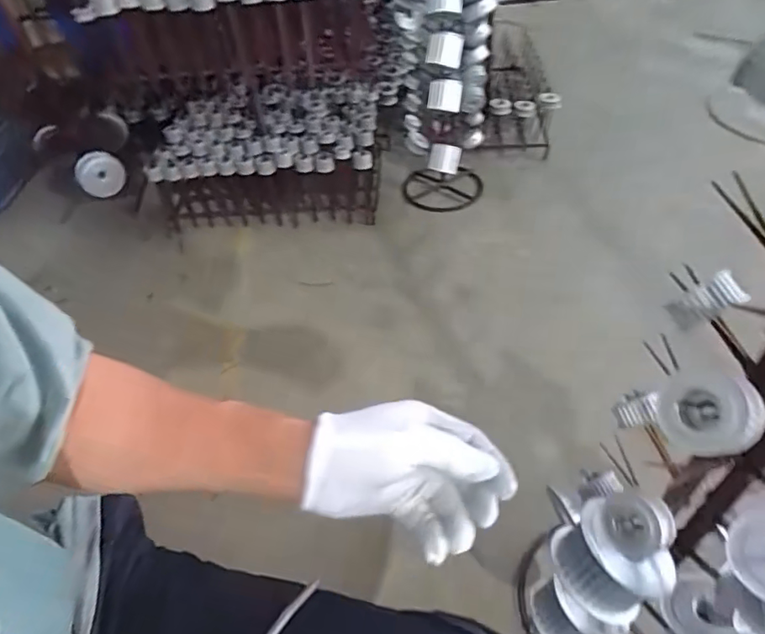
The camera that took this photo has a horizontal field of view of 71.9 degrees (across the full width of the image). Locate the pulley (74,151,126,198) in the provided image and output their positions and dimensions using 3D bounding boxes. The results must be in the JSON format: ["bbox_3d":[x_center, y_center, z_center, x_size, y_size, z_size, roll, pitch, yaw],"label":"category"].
[{"bbox_3d":[-0.678,-0.340,1.269,0.107,0.110,0.032,-24,48,-16],"label":"pulley"}]

